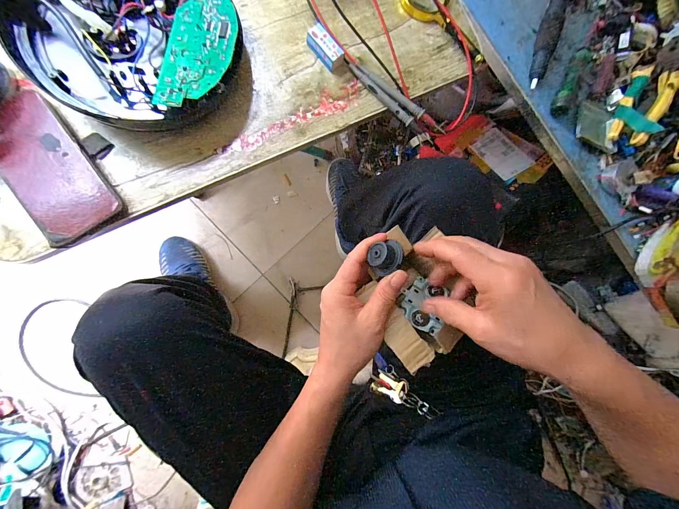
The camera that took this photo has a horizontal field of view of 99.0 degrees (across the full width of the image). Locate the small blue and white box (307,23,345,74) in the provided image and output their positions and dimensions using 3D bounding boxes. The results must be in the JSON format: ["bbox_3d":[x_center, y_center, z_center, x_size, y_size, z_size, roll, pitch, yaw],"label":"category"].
[{"bbox_3d":[-0.016,-0.260,0.368,0.022,0.021,0.052,-42,93,-9],"label":"small blue and white box"}]

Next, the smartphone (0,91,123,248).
[{"bbox_3d":[-0.316,-0.094,0.314,0.079,0.015,0.162,-36,88,-12],"label":"smartphone"}]

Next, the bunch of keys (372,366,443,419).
[{"bbox_3d":[0.094,0.204,0.427,0.104,0.017,0.045,20,81,38],"label":"bunch of keys"}]

